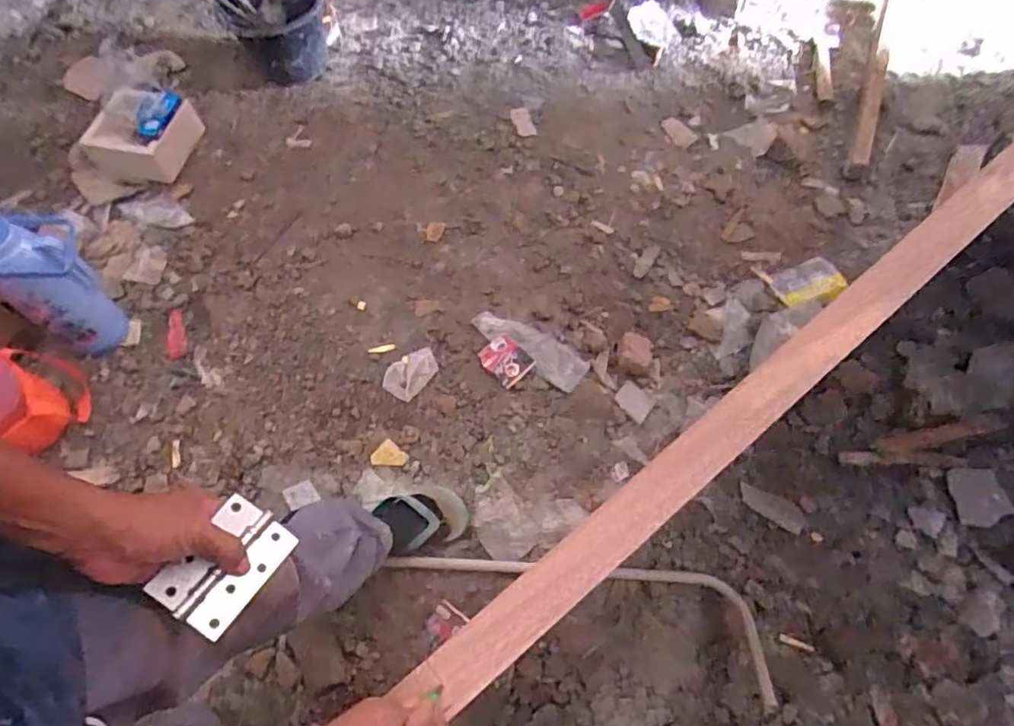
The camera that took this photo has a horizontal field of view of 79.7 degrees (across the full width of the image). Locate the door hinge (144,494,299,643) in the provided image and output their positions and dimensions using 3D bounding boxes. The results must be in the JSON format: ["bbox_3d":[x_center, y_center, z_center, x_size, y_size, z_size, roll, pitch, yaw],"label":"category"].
[{"bbox_3d":[-0.237,0.172,0.517,0.068,0.010,0.101,39,50,-4],"label":"door hinge"}]

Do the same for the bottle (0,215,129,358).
[{"bbox_3d":[-0.898,-0.164,1.213,0.123,0.378,0.181,36,67,16],"label":"bottle"}]

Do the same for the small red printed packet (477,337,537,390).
[{"bbox_3d":[-0.004,-0.007,1.370,0.092,0.009,0.116,-39,70,-19],"label":"small red printed packet"}]

